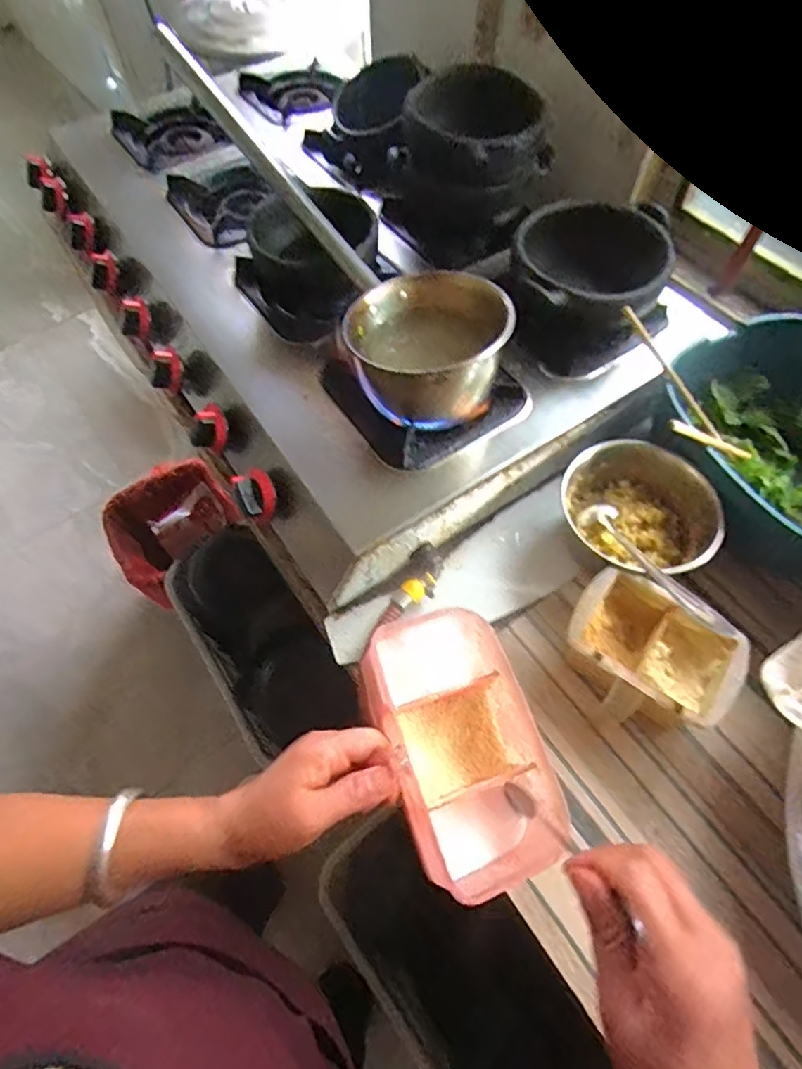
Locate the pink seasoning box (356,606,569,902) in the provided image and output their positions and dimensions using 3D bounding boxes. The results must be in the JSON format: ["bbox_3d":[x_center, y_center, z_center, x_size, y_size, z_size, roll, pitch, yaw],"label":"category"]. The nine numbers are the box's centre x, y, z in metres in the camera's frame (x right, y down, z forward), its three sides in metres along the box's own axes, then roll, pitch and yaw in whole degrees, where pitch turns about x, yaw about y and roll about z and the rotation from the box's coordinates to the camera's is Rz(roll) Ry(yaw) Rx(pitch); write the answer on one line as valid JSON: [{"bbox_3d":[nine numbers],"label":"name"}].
[{"bbox_3d":[0.042,0.152,0.397,0.105,0.078,0.177,-18,62,-10],"label":"pink seasoning box"}]

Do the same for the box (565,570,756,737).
[{"bbox_3d":[0.226,0.112,0.519,0.148,0.071,0.111,35,67,19],"label":"box"}]

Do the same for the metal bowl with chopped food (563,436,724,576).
[{"bbox_3d":[0.251,-0.026,0.588,0.158,0.070,0.143,24,63,13],"label":"metal bowl with chopped food"}]

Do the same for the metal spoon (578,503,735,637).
[{"bbox_3d":[0.240,0.033,0.528,0.032,0.026,0.182,-22,46,-12],"label":"metal spoon"}]

